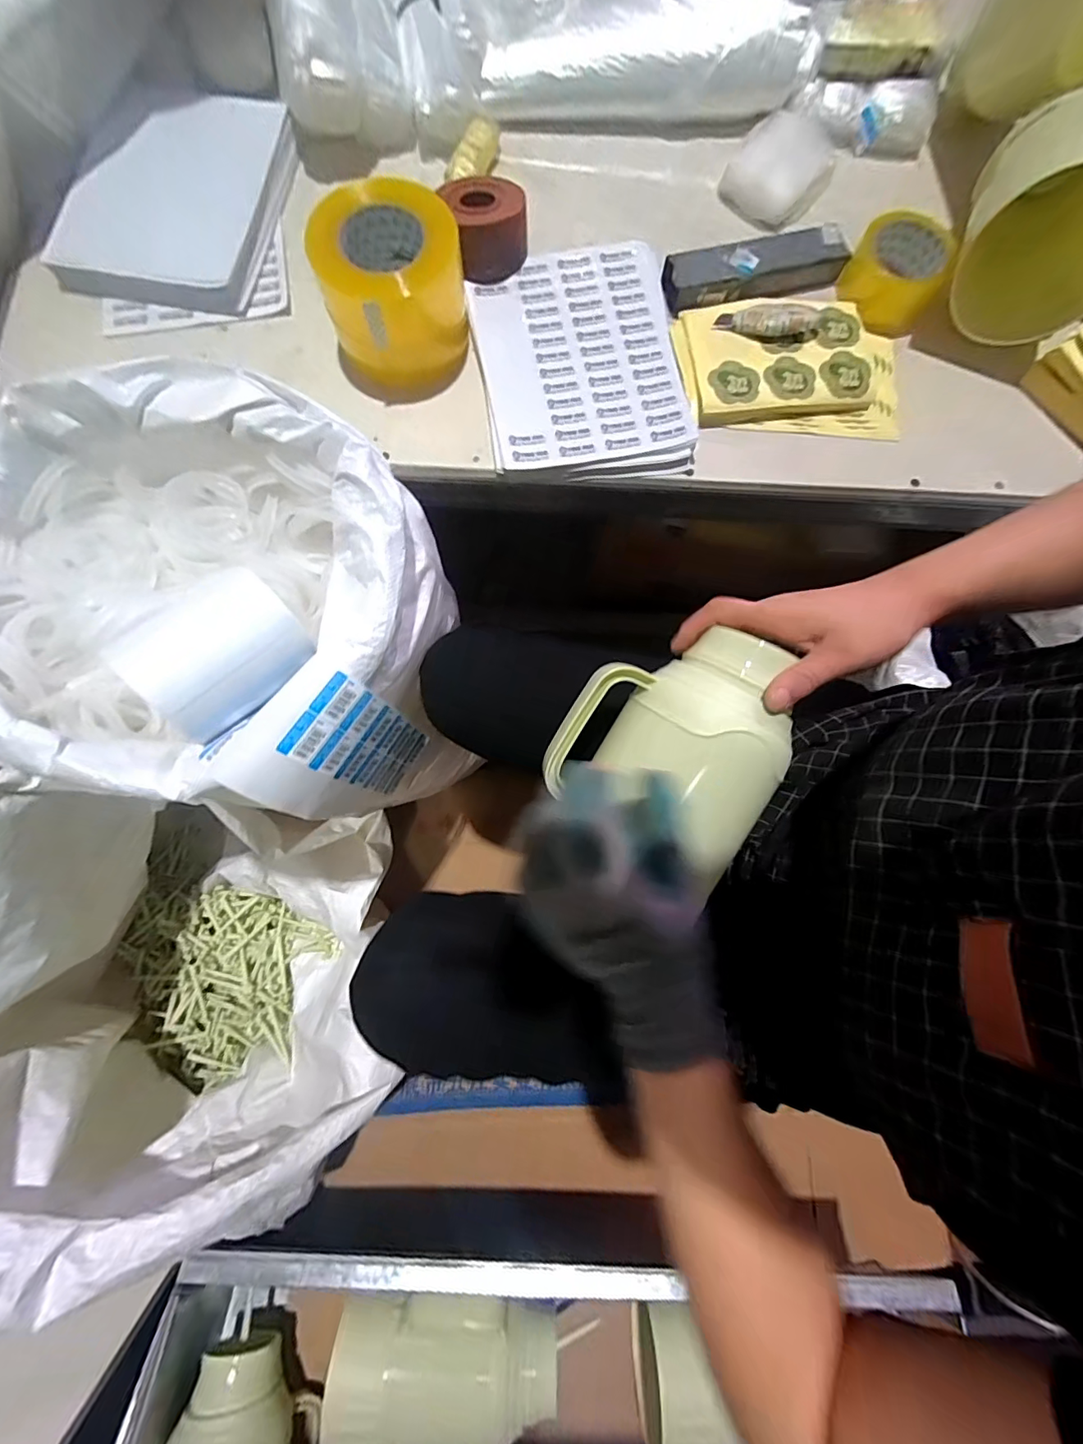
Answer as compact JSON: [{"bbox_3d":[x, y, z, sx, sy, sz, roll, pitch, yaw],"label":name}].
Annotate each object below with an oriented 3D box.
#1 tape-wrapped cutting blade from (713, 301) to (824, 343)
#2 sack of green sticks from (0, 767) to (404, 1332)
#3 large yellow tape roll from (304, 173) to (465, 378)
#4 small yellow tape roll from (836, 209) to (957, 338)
[{"bbox_3d":[0.239,-0.421,0.510,0.104,0.024,0.033,8,79,0],"label":"tape-wrapped cutting blade"},{"bbox_3d":[-0.495,0.384,0.673,0.535,0.507,0.491,10,79,0],"label":"sack of green sticks"},{"bbox_3d":[-0.140,-0.420,0.473,0.128,0.102,0.116,-10,80,-3],"label":"large yellow tape roll"},{"bbox_3d":[0.381,-0.489,0.527,0.098,0.054,0.101,20,79,2],"label":"small yellow tape roll"}]

